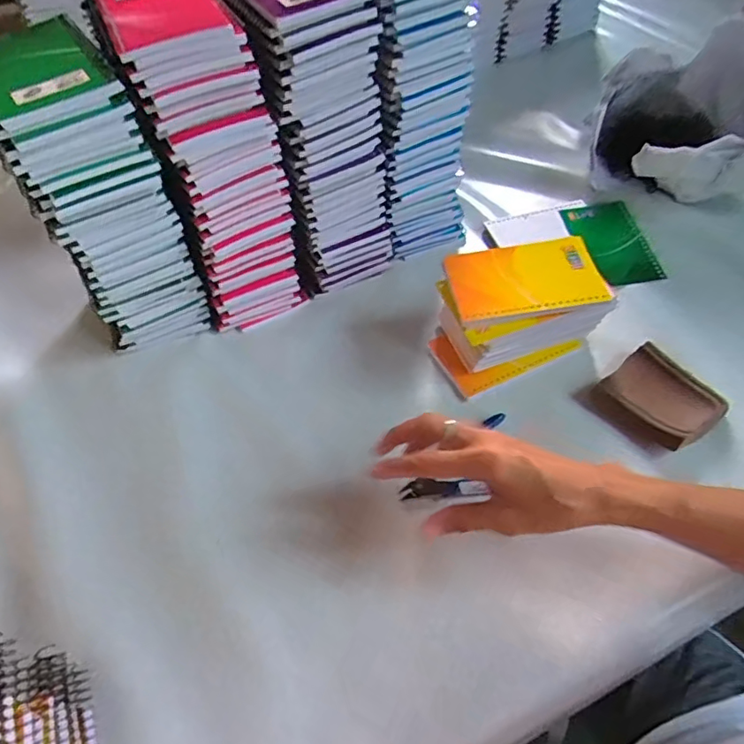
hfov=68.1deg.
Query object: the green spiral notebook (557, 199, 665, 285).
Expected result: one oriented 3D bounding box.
[{"bbox_3d":[0.271,-0.150,0.624,0.078,0.010,0.135,-8,53,-2],"label":"green spiral notebook"}]

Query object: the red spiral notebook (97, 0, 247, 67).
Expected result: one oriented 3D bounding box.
[{"bbox_3d":[-0.160,-0.272,0.416,0.083,0.018,0.126,-24,55,-14],"label":"red spiral notebook"}]

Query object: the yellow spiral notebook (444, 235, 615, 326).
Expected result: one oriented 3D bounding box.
[{"bbox_3d":[0.138,-0.083,0.487,0.132,0.012,0.083,-7,53,-2],"label":"yellow spiral notebook"}]

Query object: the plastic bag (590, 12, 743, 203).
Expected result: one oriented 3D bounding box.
[{"bbox_3d":[0.363,-0.288,0.634,0.196,0.134,0.180,16,56,16],"label":"plastic bag"}]

